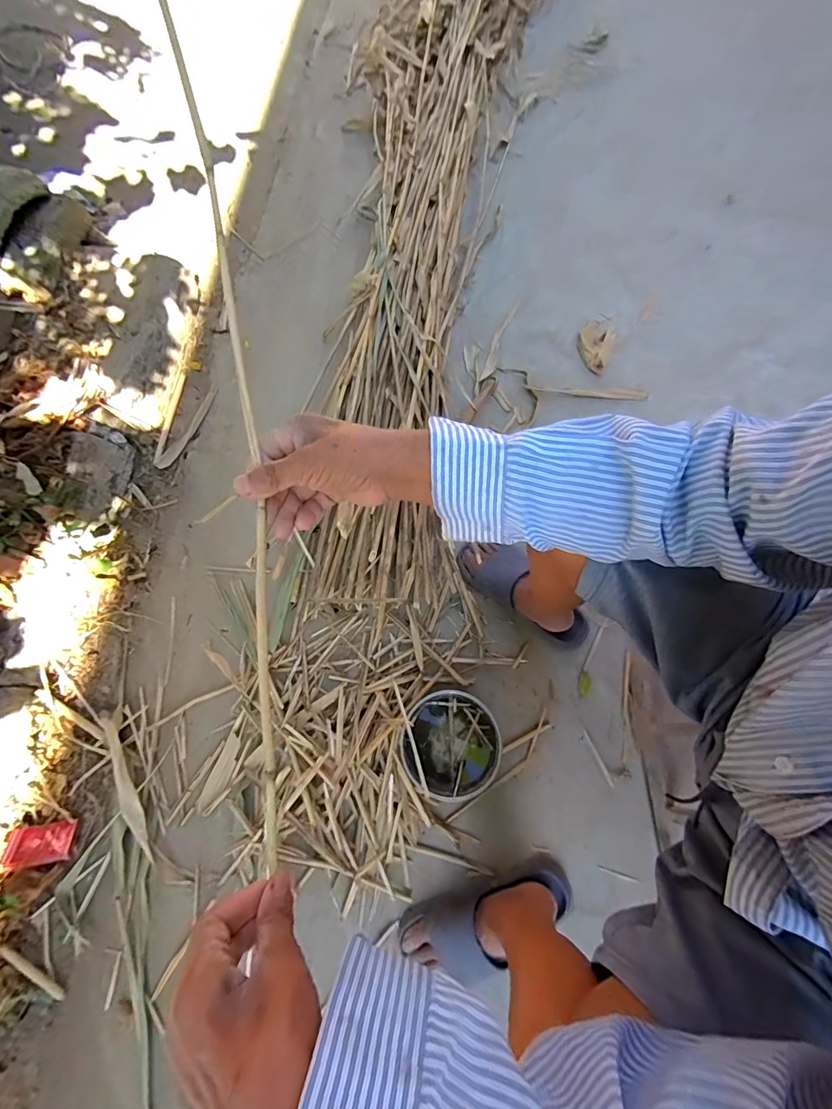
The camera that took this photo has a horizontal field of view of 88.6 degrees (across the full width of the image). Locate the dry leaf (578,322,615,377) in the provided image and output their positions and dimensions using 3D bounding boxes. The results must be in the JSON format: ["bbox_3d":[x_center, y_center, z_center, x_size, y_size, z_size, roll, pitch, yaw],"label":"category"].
[{"bbox_3d":[0.423,-0.503,1.003,0.080,0.019,0.162,19,72,9],"label":"dry leaf"}]

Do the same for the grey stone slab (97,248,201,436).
[{"bbox_3d":[-0.625,-0.497,1.011,0.131,0.123,0.456,0,72,3],"label":"grey stone slab"}]

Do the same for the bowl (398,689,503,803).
[{"bbox_3d":[0.059,0.316,0.718,0.159,0.075,0.156,-1,70,2],"label":"bowl"}]

